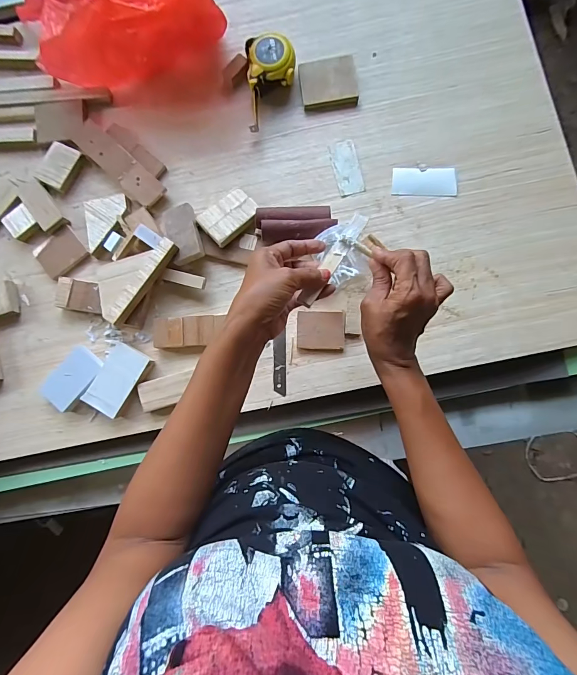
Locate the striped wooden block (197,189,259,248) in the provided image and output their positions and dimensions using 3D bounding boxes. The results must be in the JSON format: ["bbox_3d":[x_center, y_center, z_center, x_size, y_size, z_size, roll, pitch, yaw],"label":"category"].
[{"bbox_3d":[-0.084,-0.171,0.513,0.079,0.020,0.054,-41,84,-3],"label":"striped wooden block"}]

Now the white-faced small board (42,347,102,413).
[{"bbox_3d":[-0.296,0.057,0.498,0.052,0.019,0.084,38,86,5],"label":"white-faced small board"}]

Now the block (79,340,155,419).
[{"bbox_3d":[-0.233,0.058,0.491,0.054,0.027,0.092,29,85,5],"label":"block"}]

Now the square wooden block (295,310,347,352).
[{"bbox_3d":[0.045,-0.010,0.496,0.066,0.012,0.055,2,83,2],"label":"square wooden block"}]

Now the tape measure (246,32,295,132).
[{"bbox_3d":[-0.026,-0.367,0.522,0.071,0.039,0.124,-2,83,1],"label":"tape measure"}]

